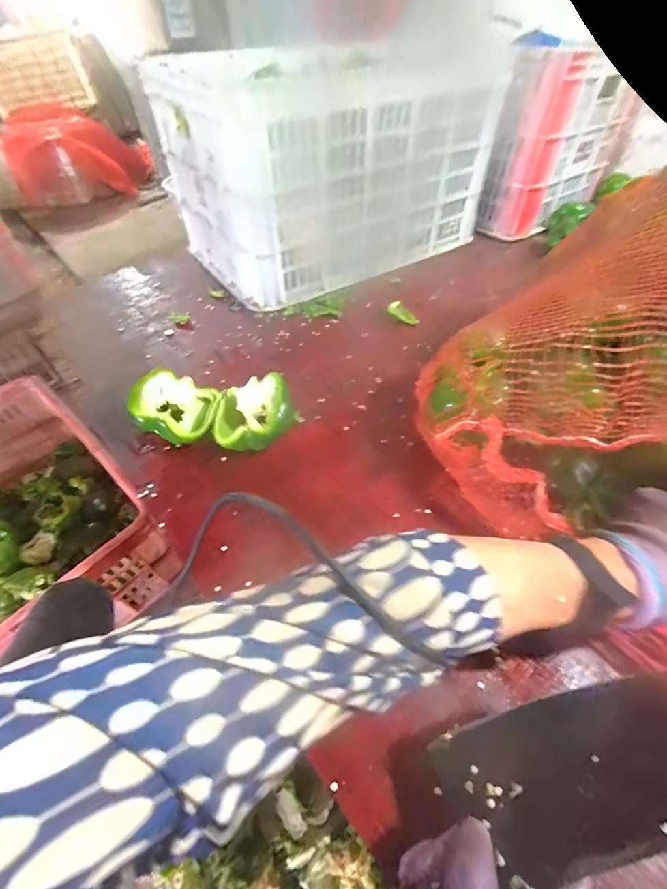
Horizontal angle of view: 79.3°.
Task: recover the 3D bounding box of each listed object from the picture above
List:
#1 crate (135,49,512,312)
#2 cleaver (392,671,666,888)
[{"bbox_3d":[0.008,-0.493,0.704,0.524,0.252,0.326,-27,53,-16],"label":"crate"},{"bbox_3d":[0.097,0.214,0.231,0.240,0.017,0.081,-33,53,5],"label":"cleaver"}]

